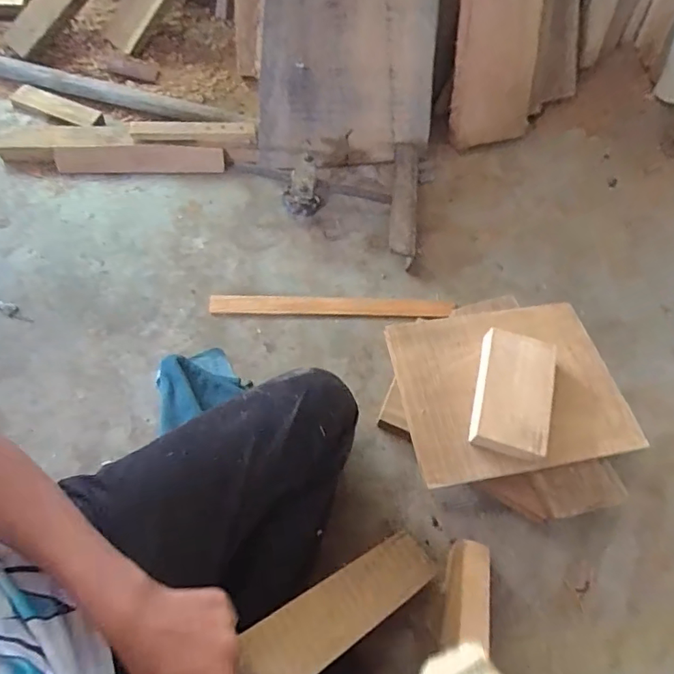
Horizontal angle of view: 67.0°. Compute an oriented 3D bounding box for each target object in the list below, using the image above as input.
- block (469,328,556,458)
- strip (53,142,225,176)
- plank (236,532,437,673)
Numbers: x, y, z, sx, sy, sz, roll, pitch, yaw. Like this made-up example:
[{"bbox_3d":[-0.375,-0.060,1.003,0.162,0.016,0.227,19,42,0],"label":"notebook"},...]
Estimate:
[{"bbox_3d":[0.237,0.070,0.682,0.092,0.029,0.164,14,62,3],"label":"block"},{"bbox_3d":[-0.391,-0.348,1.002,0.329,0.058,0.024,1,35,1],"label":"strip"},{"bbox_3d":[0.012,0.308,0.584,0.280,0.016,0.072,-10,58,-45],"label":"plank"}]

